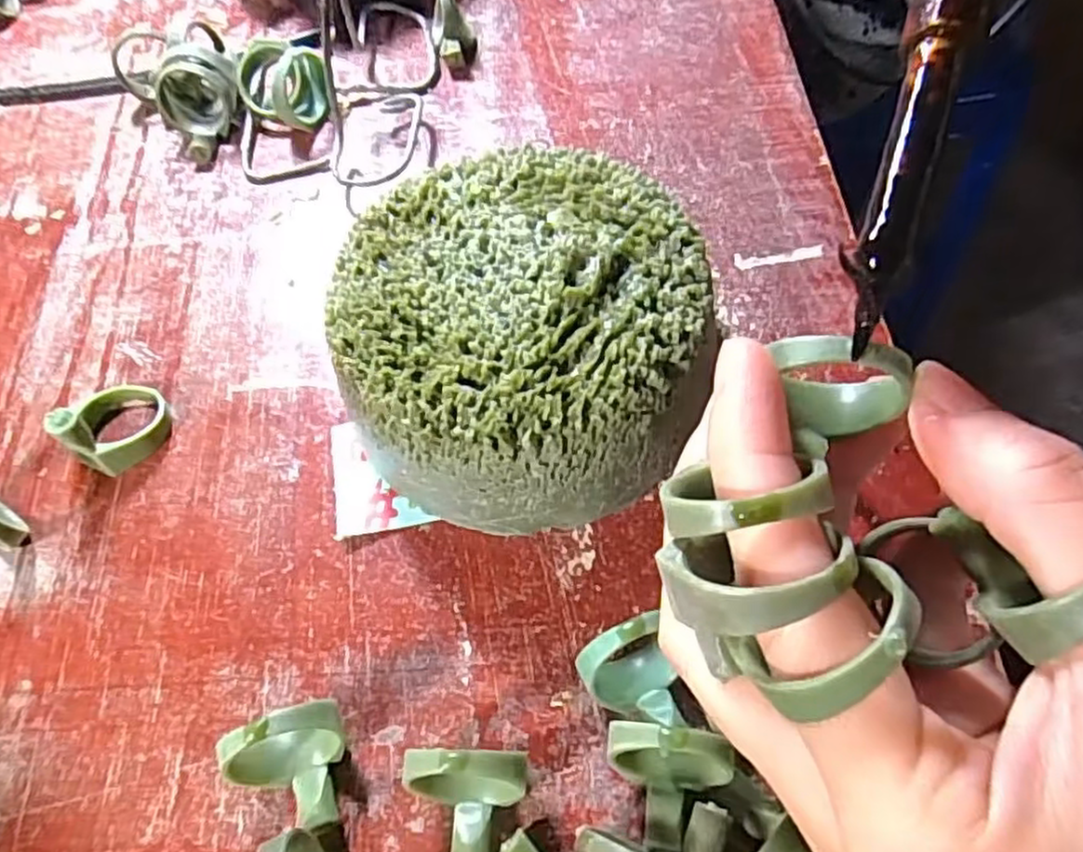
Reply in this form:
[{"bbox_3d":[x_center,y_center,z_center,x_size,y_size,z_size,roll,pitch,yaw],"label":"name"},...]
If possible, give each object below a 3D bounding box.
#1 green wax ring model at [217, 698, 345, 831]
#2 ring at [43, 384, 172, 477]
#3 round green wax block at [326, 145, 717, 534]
[{"bbox_3d":[-0.056,0.074,0.161,0.022,0.028,0.024,-2,61,3],"label":"green wax ring model"},{"bbox_3d":[-0.129,-0.006,0.212,0.026,0.027,0.026,-2,61,3],"label":"ring"},{"bbox_3d":[-0.005,-0.025,0.201,0.094,0.046,0.099,-2,62,3],"label":"round green wax block"}]

